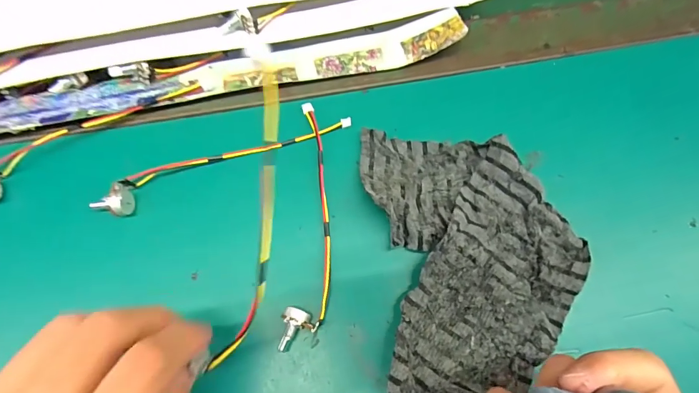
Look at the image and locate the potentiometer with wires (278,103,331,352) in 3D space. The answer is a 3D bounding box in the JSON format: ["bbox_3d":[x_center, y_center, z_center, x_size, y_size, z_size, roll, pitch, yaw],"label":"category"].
[{"bbox_3d":[-0.023,0.009,0.256,0.025,0.010,0.165,2,69,0],"label":"potentiometer with wires"}]

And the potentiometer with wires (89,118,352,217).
[{"bbox_3d":[-0.082,-0.027,0.269,0.173,0.011,0.026,-22,73,-8],"label":"potentiometer with wires"}]

